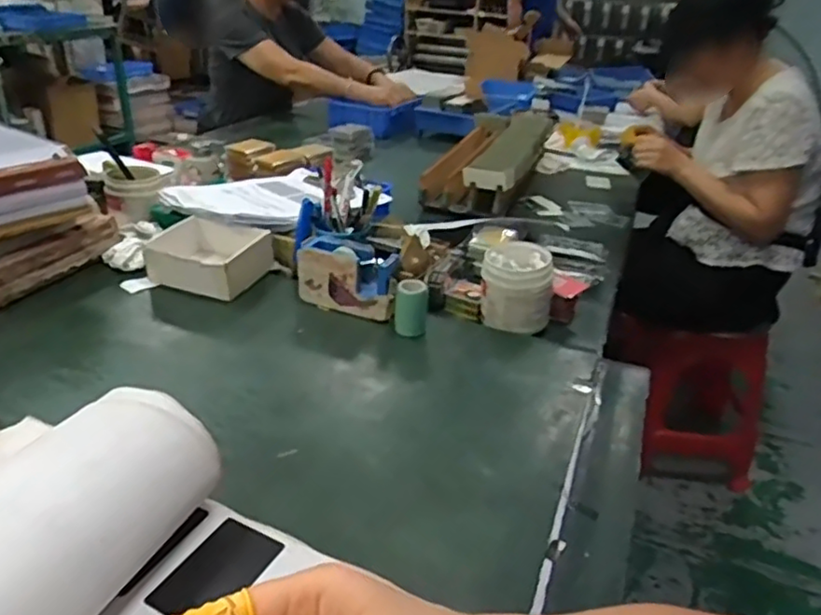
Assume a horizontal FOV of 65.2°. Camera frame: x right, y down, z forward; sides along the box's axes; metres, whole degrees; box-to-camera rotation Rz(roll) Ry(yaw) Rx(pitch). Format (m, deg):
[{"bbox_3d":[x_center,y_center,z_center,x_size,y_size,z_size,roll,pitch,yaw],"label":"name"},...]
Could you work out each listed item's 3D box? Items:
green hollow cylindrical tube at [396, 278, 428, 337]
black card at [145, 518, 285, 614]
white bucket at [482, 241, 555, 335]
[{"bbox_3d":[0.001,0.004,0.825,0.039,0.076,0.030,3,29,-1],"label":"green hollow cylindrical tube"},{"bbox_3d":[-0.138,0.187,0.453,0.054,0.007,0.087,20,33,28],"label":"black card"},{"bbox_3d":[0.149,-0.033,0.899,0.100,0.093,0.098,8,29,8],"label":"white bucket"}]

